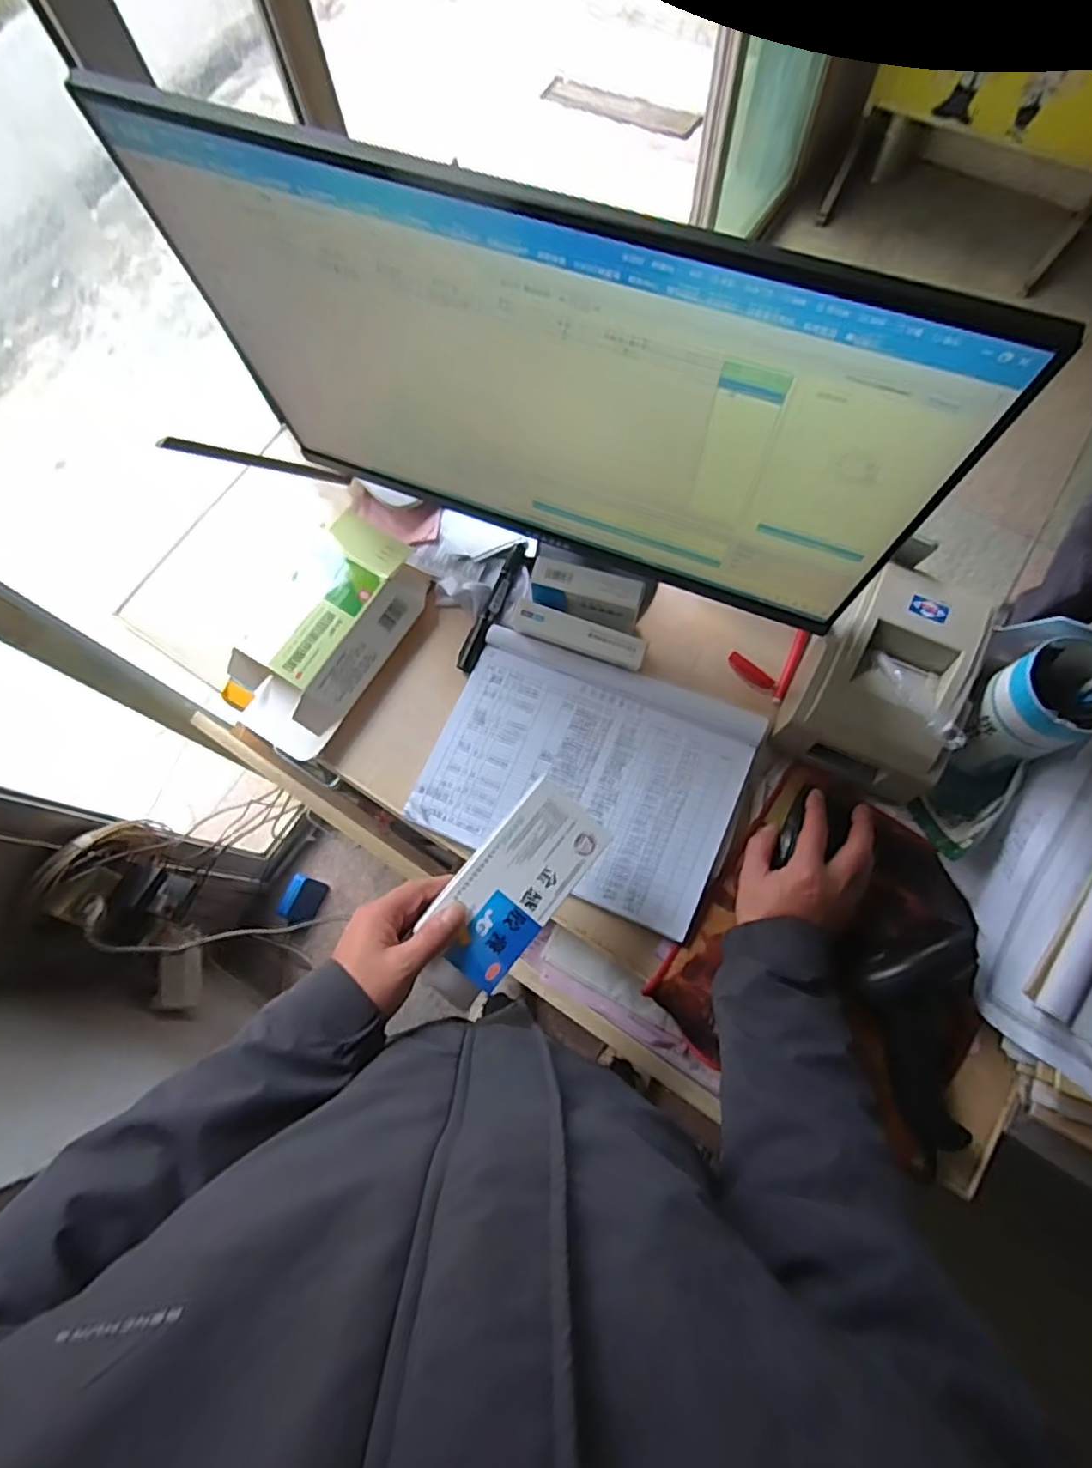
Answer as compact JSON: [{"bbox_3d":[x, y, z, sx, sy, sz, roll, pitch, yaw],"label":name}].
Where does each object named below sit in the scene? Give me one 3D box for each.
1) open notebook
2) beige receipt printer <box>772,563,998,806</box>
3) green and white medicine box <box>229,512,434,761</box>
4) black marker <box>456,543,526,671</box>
[{"bbox_3d":[0.036,0.035,0.623,0.282,0.023,0.214,22,75,9],"label":"open notebook"},{"bbox_3d":[0.300,-0.045,0.583,0.136,0.099,0.168,24,75,9],"label":"beige receipt printer"},{"bbox_3d":[-0.228,-0.108,0.655,0.138,0.051,0.244,28,76,10],"label":"green and white medicine box"},{"bbox_3d":[-0.055,-0.135,0.674,0.021,0.016,0.152,21,75,8],"label":"black marker"}]

